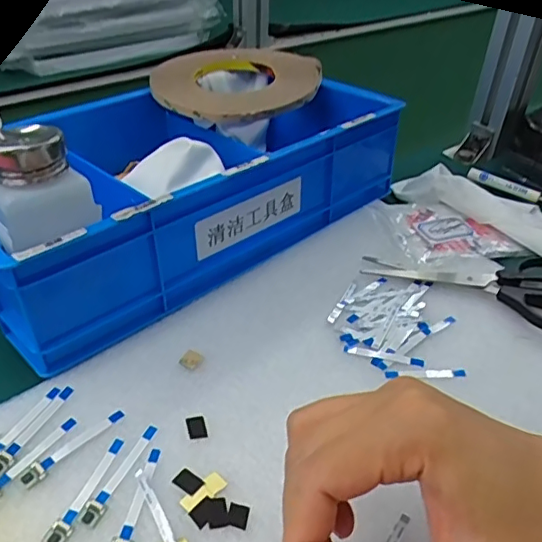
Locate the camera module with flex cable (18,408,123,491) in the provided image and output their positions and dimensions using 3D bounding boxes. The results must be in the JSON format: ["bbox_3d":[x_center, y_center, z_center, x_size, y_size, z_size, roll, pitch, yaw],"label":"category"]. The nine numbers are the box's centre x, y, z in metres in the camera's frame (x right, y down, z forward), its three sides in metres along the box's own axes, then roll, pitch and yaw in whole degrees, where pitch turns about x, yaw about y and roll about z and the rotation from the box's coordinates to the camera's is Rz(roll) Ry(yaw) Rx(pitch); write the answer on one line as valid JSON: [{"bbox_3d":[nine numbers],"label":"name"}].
[{"bbox_3d":[-0.105,0.092,0.297,0.009,0.004,0.060,31,46,28],"label":"camera module with flex cable"}]

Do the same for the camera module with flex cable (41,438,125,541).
[{"bbox_3d":[-0.091,0.109,0.279,0.010,0.004,0.061,16,41,13],"label":"camera module with flex cable"}]

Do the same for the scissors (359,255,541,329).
[{"bbox_3d":[0.153,0.003,0.413,0.160,0.015,0.077,16,41,13],"label":"scissors"}]

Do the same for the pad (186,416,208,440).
[{"bbox_3d":[-0.041,0.086,0.310,0.010,0.004,0.015,-6,41,-14],"label":"pad"}]

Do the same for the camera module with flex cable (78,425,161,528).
[{"bbox_3d":[-0.076,0.103,0.287,0.010,0.004,0.061,20,42,17],"label":"camera module with flex cable"}]

